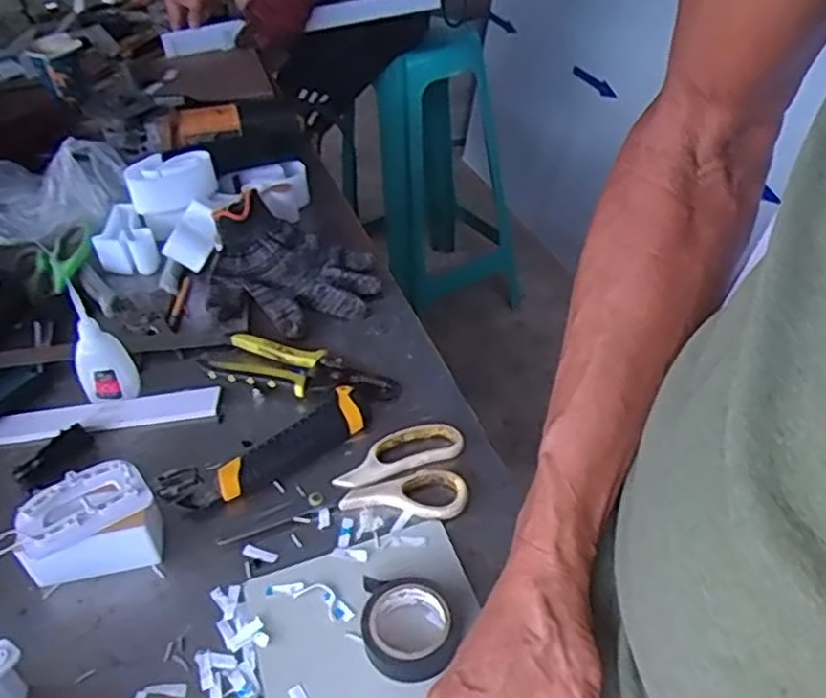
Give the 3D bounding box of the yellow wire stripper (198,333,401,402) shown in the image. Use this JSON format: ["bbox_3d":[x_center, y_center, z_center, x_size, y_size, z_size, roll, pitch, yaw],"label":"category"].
[{"bbox_3d":[-0.098,0.016,0.641,0.170,0.018,0.057,6,41,13],"label":"yellow wire stripper"}]

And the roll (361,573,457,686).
[{"bbox_3d":[-0.003,0.168,0.444,0.056,0.018,0.061,-3,40,3],"label":"roll"}]

